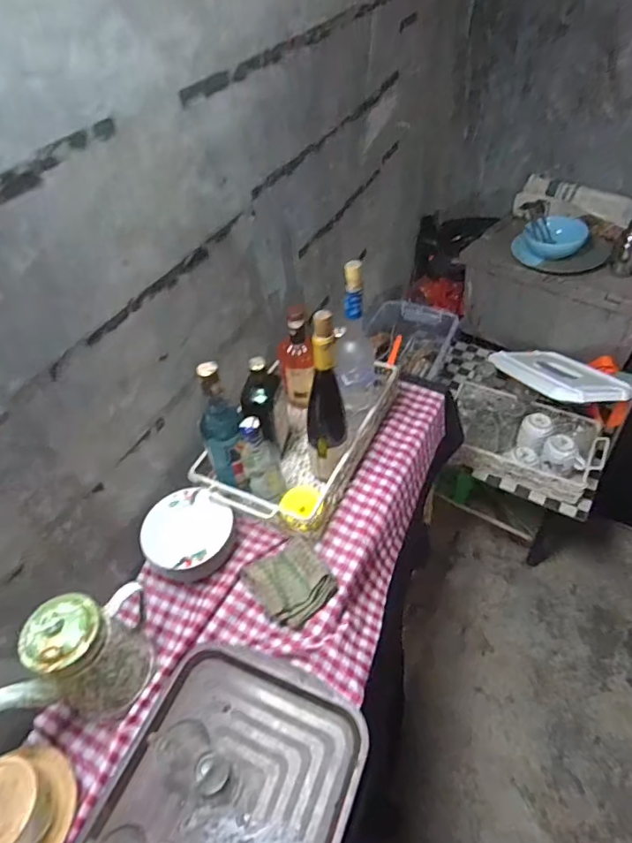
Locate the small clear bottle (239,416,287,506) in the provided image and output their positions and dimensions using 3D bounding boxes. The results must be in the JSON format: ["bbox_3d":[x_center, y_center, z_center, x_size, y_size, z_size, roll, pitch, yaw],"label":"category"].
[{"bbox_3d":[-0.092,0.074,0.839,0.062,0.176,0.059,-12,46,-4],"label":"small clear bottle"}]

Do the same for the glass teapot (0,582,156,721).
[{"bbox_3d":[-0.320,0.322,0.681,0.196,0.194,0.103,-34,52,-23],"label":"glass teapot"}]

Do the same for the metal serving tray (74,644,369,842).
[{"bbox_3d":[-0.134,0.516,0.612,0.299,0.046,0.427,15,50,20],"label":"metal serving tray"}]

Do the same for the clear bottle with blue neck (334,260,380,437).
[{"bbox_3d":[0.062,-0.117,0.870,0.088,0.318,0.068,-34,52,-23],"label":"clear bottle with blue neck"}]

